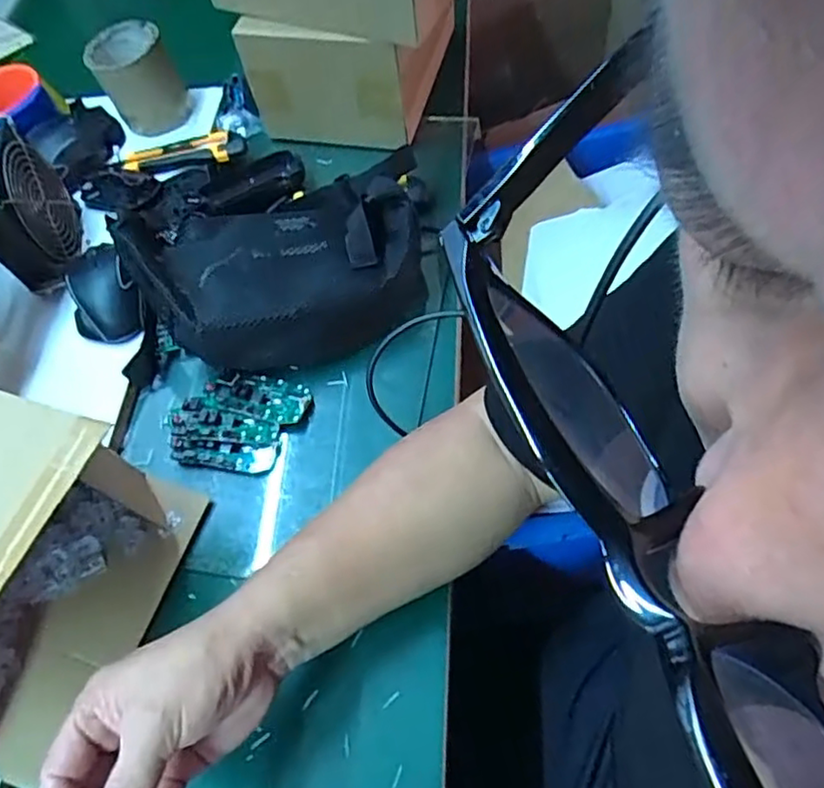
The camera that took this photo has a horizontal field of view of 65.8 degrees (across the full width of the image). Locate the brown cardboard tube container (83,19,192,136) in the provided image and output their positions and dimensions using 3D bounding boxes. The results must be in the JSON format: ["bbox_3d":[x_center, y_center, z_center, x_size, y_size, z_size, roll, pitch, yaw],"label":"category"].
[{"bbox_3d":[-0.309,-0.358,0.717,0.081,0.092,0.086,-1,63,2],"label":"brown cardboard tube container"}]

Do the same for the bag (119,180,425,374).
[{"bbox_3d":[-0.113,-0.116,0.569,0.243,0.079,0.166,-22,63,-7],"label":"bag"}]

